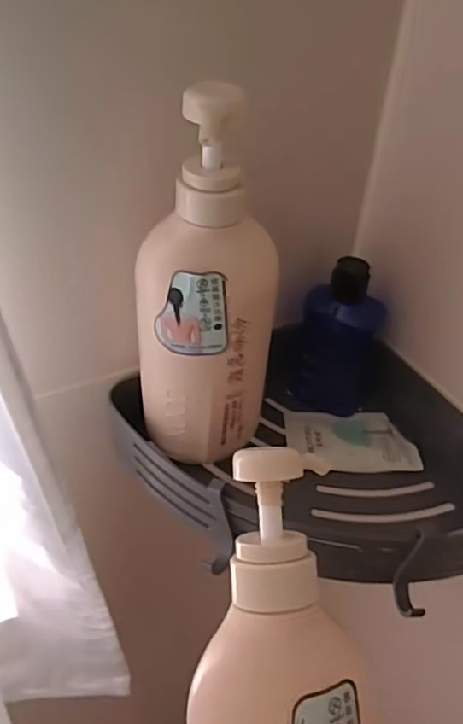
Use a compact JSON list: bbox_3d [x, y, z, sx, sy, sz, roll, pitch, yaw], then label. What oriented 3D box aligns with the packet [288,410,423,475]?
[{"bbox_3d":[0.093,0.062,0.455,0.098,0.007,0.059,1,40,-4],"label":"packet"}]

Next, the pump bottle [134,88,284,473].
[{"bbox_3d":[-0.016,-0.034,0.340,0.064,0.232,0.063,33,48,29],"label":"pump bottle"}]

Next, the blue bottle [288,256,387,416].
[{"bbox_3d":[0.087,-0.023,0.457,0.061,0.129,0.044,21,43,19],"label":"blue bottle"}]

